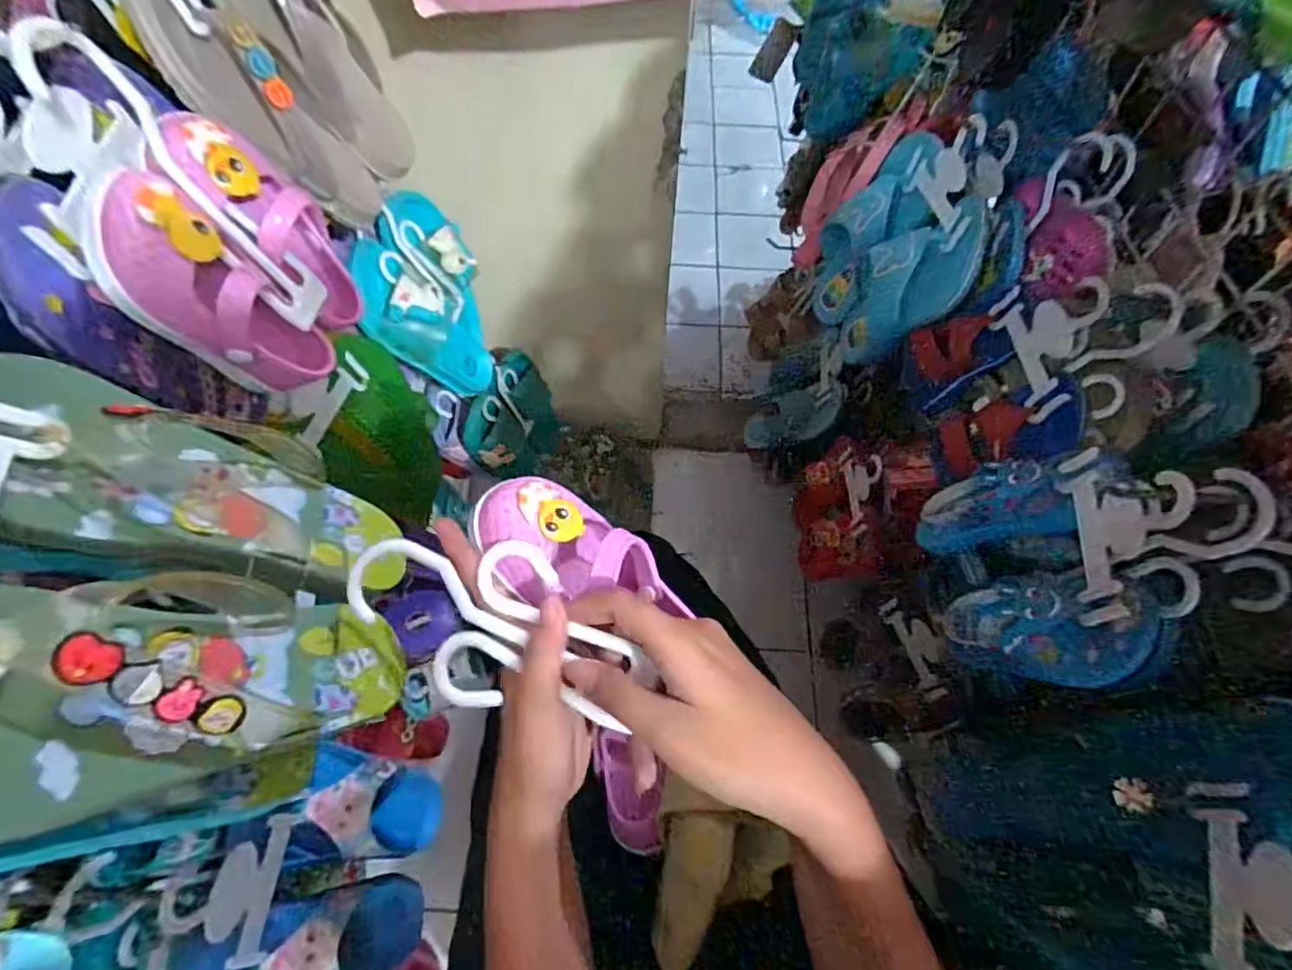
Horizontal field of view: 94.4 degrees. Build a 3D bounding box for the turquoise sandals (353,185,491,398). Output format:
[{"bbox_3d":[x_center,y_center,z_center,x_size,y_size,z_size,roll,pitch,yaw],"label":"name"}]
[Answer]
[{"bbox_3d":[-0.227,-0.198,0.686,0.070,0.221,0.182,0,61,22],"label":"turquoise sandals"}]

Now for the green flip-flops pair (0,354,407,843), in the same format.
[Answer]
[{"bbox_3d":[-0.191,0.040,0.259,0.035,0.199,0.178,-28,59,19],"label":"green flip-flops pair"}]

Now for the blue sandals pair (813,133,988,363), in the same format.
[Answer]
[{"bbox_3d":[0.240,-0.220,0.605,0.075,0.207,0.169,-2,64,-20],"label":"blue sandals pair"}]

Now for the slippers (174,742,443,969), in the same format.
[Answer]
[{"bbox_3d":[-0.224,0.289,0.443,0.062,0.205,0.167,-11,64,31],"label":"slippers"}]

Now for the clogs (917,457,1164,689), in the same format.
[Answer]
[{"bbox_3d":[0.278,0.061,0.423,0.078,0.135,0.155,-1,63,-3],"label":"clogs"}]

